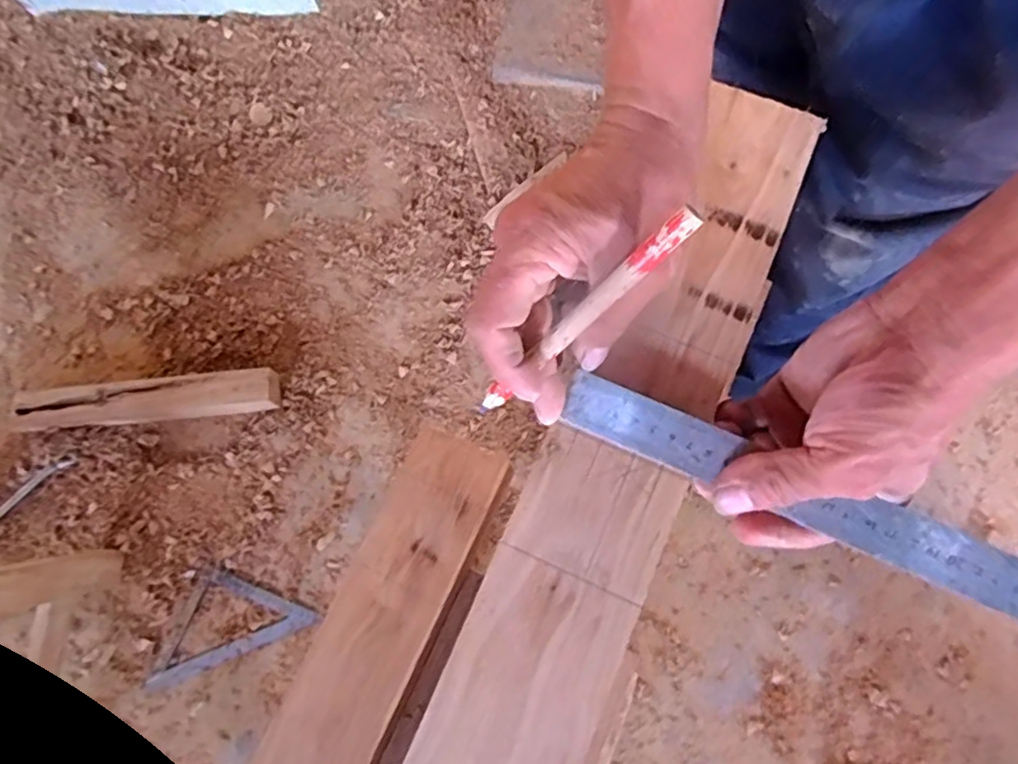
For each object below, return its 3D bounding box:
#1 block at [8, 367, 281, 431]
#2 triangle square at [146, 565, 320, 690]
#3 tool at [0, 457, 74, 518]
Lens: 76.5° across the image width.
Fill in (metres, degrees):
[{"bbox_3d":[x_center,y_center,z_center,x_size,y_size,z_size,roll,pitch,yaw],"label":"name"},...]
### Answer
[{"bbox_3d":[-0.601,0.032,1.078,0.429,0.063,0.066,-5,75,-2],"label":"block"},{"bbox_3d":[-0.453,0.366,1.022,0.260,0.009,0.138,-22,76,-6],"label":"triangle square"},{"bbox_3d":[-0.817,0.197,1.053,0.231,0.011,0.025,-40,79,-10],"label":"tool"}]

